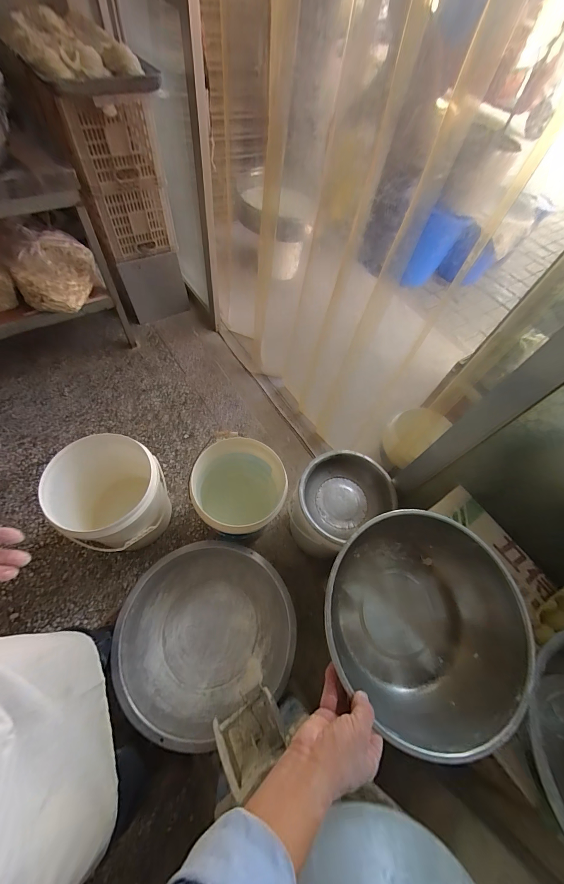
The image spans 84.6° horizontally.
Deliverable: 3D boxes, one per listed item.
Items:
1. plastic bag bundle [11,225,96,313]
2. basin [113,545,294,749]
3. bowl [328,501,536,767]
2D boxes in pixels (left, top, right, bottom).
[{"bbox_3d":[-0.929,-0.714,1.273,0.297,0.199,0.311,-17,66,-17],"label":"plastic bag bundle"},{"bbox_3d":[-0.245,0.601,1.020,0.537,0.139,0.483,-36,73,-24],"label":"basin"},{"bbox_3d":[0.199,0.263,0.467,0.267,0.120,0.278,1,62,-3],"label":"bowl"}]

